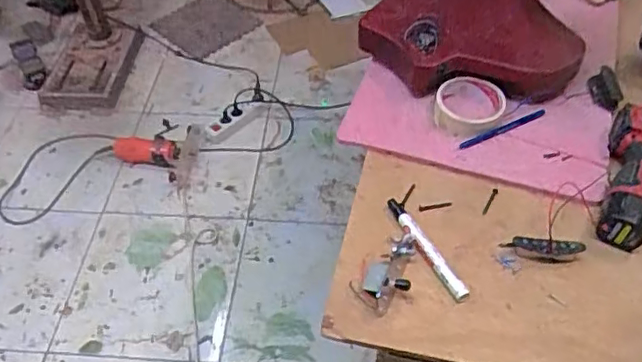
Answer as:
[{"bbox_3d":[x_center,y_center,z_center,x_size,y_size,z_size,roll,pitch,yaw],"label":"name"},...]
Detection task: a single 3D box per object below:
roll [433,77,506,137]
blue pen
[{"bbox_3d":[0.196,-0.099,0.780,0.088,0.028,0.087,-1,50,1],"label":"roll"},{"bbox_3d":[0.240,-0.066,0.772,0.131,0.010,0.012,-20,51,-16],"label":"blue pen"}]

